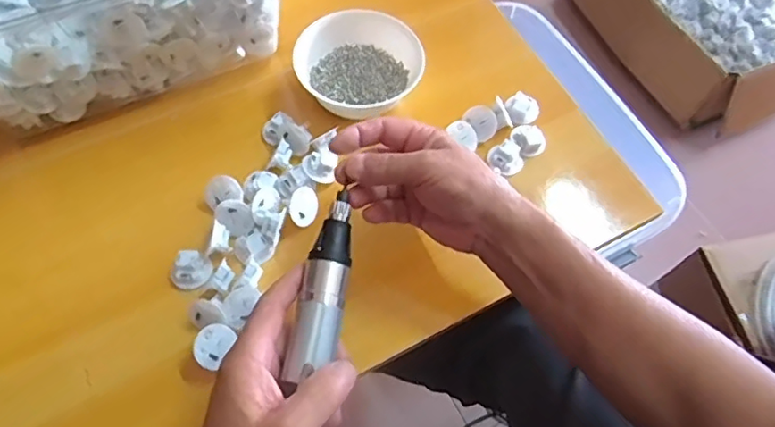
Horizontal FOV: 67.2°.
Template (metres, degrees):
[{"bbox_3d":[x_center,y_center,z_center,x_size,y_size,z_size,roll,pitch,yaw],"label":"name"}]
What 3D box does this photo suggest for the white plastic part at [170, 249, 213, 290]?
[{"bbox_3d":[-0.161,0.046,0.479,0.031,0.018,0.027,-4,63,-5],"label":"white plastic part"}]

